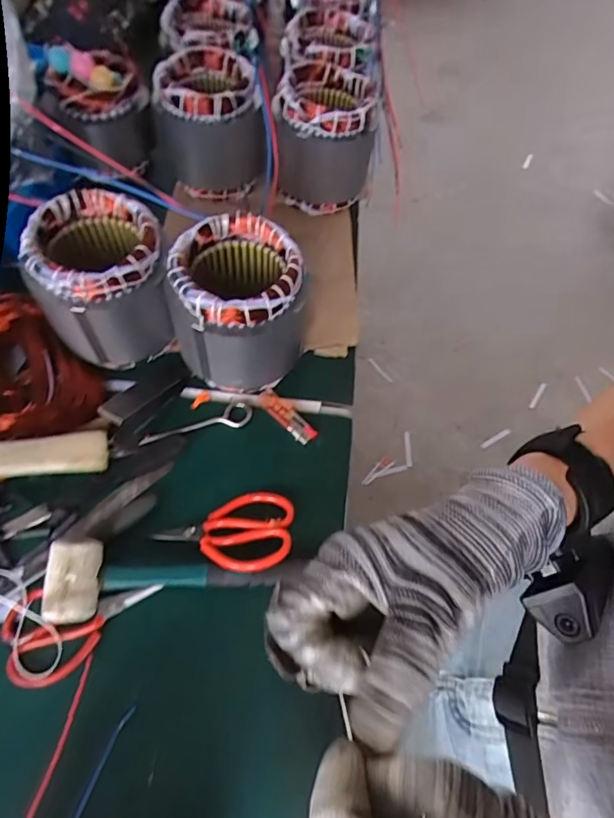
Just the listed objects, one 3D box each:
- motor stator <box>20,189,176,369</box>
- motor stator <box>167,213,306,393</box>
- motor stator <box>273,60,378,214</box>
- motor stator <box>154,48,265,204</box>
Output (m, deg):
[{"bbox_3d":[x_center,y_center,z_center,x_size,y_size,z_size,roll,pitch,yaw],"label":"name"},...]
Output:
[{"bbox_3d":[-0.235,-0.141,0.582,0.141,0.166,0.140,-16,63,-12],"label":"motor stator"},{"bbox_3d":[-0.080,-0.114,0.577,0.145,0.165,0.130,2,61,-2],"label":"motor stator"},{"bbox_3d":[0.030,-0.415,0.754,0.141,0.151,0.156,16,62,6],"label":"motor stator"},{"bbox_3d":[-0.148,-0.428,0.746,0.137,0.159,0.137,1,61,-3],"label":"motor stator"}]

